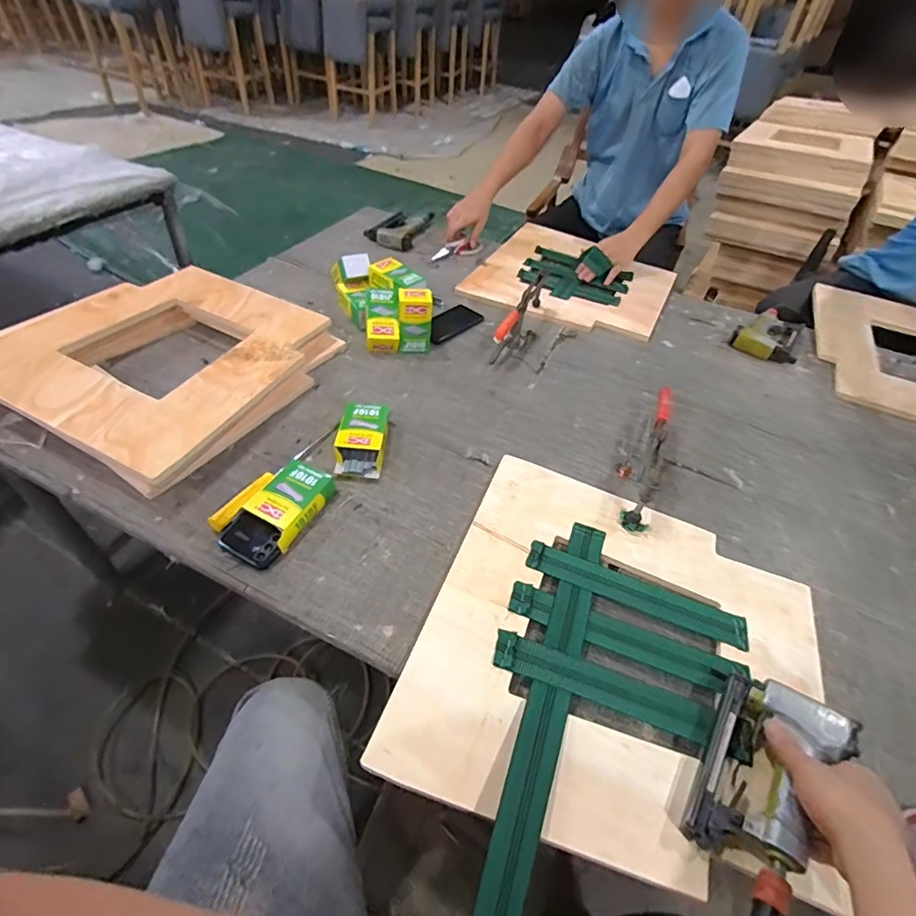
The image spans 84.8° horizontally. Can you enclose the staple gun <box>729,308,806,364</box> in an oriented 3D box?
[{"bbox_3d":[0.739,-0.299,1.190,0.137,0.038,0.193,26,49,20],"label":"staple gun"}]

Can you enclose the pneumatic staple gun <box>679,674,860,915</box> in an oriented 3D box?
[{"bbox_3d":[0.300,0.343,0.496,0.118,0.051,0.243,27,53,21],"label":"pneumatic staple gun"}]

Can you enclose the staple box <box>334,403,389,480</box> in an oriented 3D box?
[{"bbox_3d":[-0.159,-0.034,0.839,0.080,0.040,0.148,3,45,-2],"label":"staple box"}]

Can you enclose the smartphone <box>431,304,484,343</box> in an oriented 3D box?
[{"bbox_3d":[-0.015,-0.314,1.159,0.160,0.016,0.069,-33,56,-32],"label":"smartphone"}]

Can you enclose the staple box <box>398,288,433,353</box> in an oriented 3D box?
[{"bbox_3d":[-0.089,-0.278,1.030,0.065,0.128,0.051,-5,46,-10],"label":"staple box"}]

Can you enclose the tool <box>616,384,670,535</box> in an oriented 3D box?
[{"bbox_3d":[0.320,-0.015,0.825,0.073,0.097,0.302,23,48,17],"label":"tool"}]

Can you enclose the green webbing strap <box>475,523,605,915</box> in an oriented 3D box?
[{"bbox_3d":[0.097,0.278,0.546,0.048,0.030,0.552,18,41,12],"label":"green webbing strap"}]

